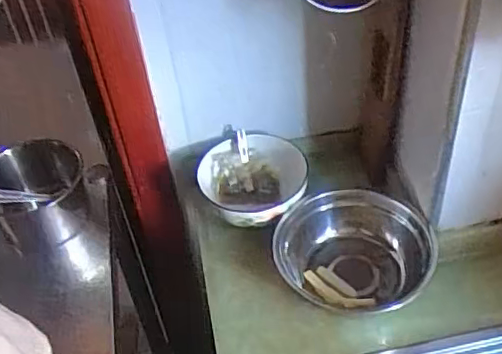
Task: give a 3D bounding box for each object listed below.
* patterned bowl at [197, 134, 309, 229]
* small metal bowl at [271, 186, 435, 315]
[{"bbox_3d":[0.013,0.019,0.868,0.149,0.084,0.152,-4,44,4],"label":"patterned bowl"},{"bbox_3d":[0.135,0.097,0.777,0.187,0.078,0.156,27,54,31],"label":"small metal bowl"}]

